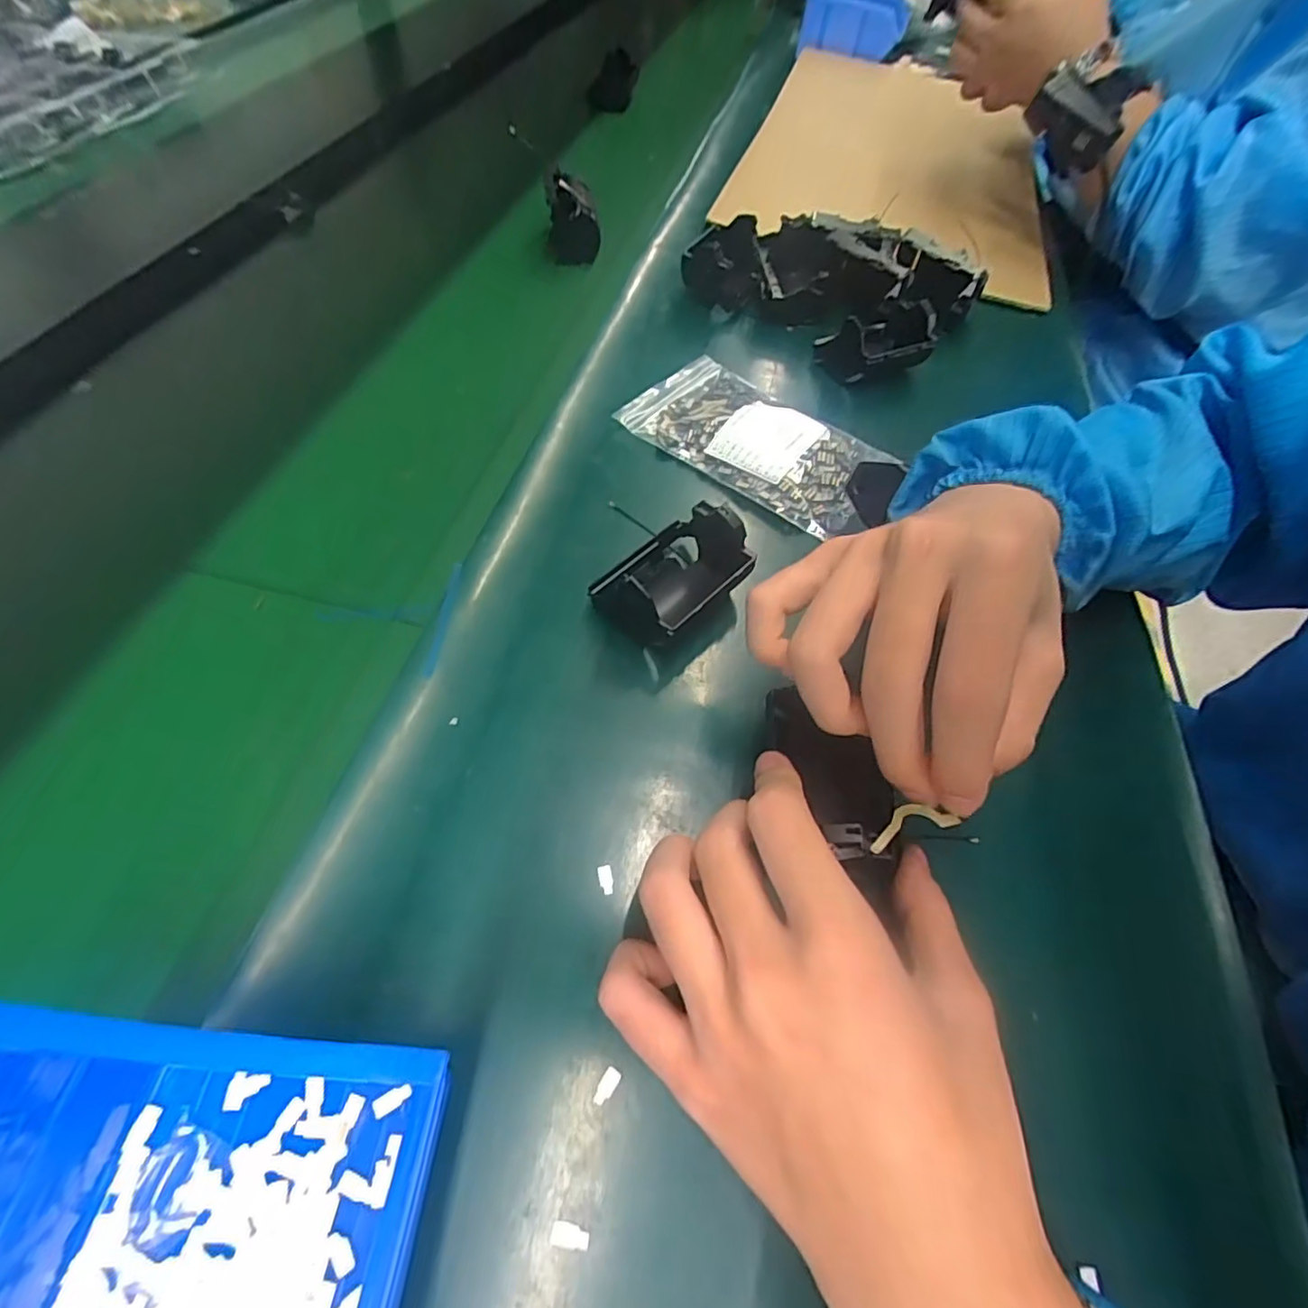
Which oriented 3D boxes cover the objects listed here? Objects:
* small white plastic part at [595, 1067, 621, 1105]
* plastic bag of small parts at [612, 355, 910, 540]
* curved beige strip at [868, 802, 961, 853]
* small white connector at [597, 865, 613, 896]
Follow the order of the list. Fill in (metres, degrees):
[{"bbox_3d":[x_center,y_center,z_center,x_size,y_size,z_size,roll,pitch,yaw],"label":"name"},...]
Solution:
[{"bbox_3d":[-0.016,0.142,0.195,0.005,0.004,0.011,30,62,14],"label":"small white plastic part"},{"bbox_3d":[0.066,-0.137,0.362,0.151,0.014,0.093,35,61,16],"label":"plastic bag of small parts"},{"bbox_3d":[0.088,0.059,0.206,0.005,0.031,0.011,15,49,-41],"label":"curved beige strip"},{"bbox_3d":[-0.018,0.087,0.229,0.006,0.004,0.011,-10,60,-9],"label":"small white connector"}]

